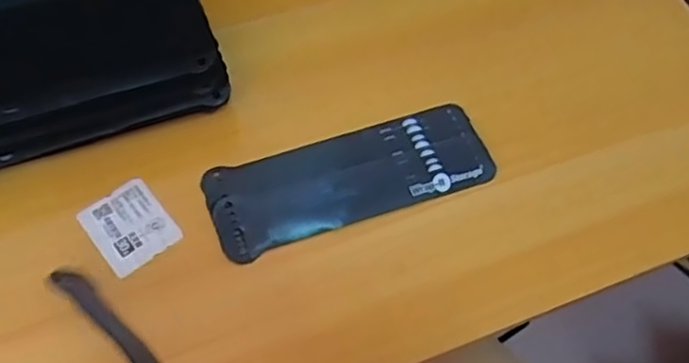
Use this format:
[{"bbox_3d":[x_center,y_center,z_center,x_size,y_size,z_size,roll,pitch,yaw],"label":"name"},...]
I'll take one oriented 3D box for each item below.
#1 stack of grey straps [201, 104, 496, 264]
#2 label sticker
[{"bbox_3d":[0.005,-0.004,0.448,0.198,0.007,0.068,-18,65,-12],"label":"stack of grey straps"},{"bbox_3d":[-0.145,0.030,0.428,0.049,0.004,0.059,-35,70,-19],"label":"label sticker"}]

